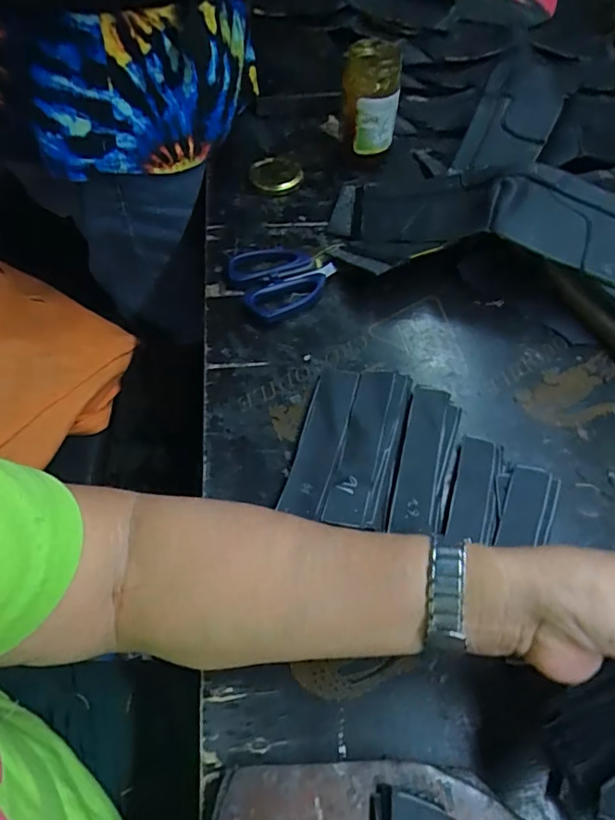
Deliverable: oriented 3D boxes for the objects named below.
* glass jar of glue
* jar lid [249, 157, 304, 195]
[{"bbox_3d":[0.064,-0.317,0.558,0.059,0.109,0.054,5,56,3],"label":"glass jar of glue"},{"bbox_3d":[-0.035,-0.257,0.579,0.049,0.016,0.055,-24,59,-15],"label":"jar lid"}]

